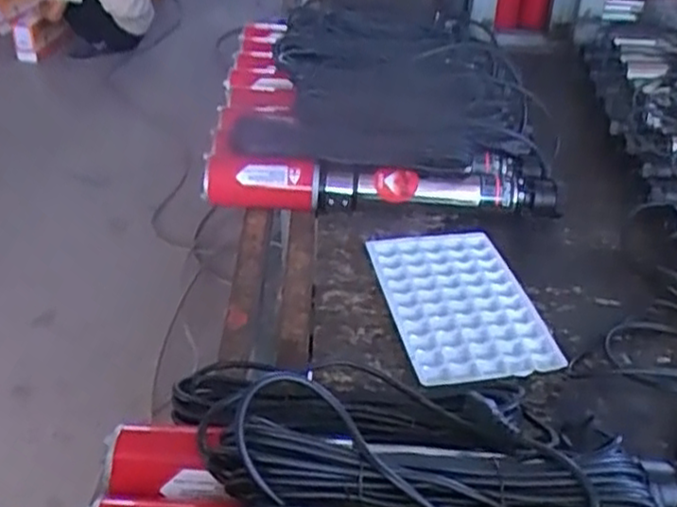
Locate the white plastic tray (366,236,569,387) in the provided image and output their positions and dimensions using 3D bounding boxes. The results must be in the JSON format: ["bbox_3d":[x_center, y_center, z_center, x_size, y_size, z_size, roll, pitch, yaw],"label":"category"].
[{"bbox_3d":[0.151,0.061,0.894,0.171,0.019,0.265,-6,37,-11],"label":"white plastic tray"}]

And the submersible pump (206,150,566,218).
[{"bbox_3d":[0.069,-0.099,1.055,0.526,0.076,0.064,0,36,-2],"label":"submersible pump"}]

